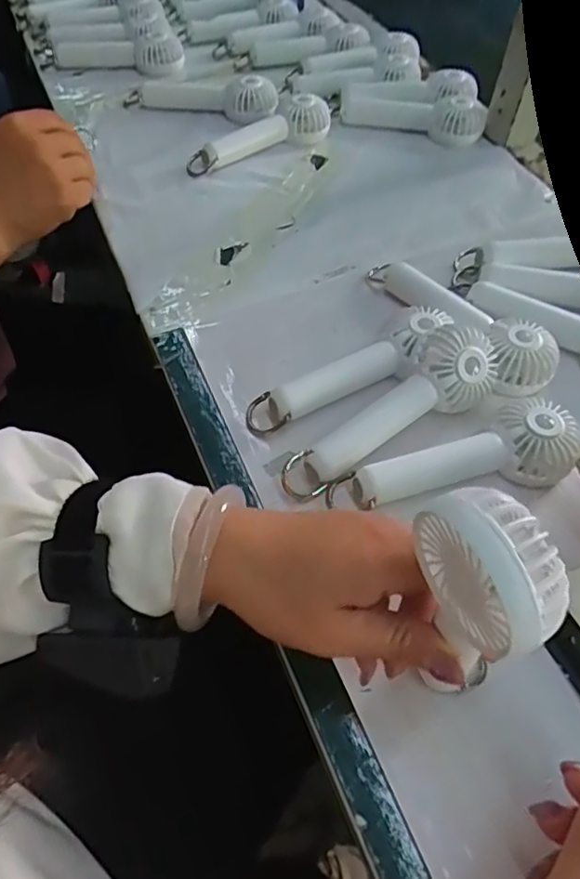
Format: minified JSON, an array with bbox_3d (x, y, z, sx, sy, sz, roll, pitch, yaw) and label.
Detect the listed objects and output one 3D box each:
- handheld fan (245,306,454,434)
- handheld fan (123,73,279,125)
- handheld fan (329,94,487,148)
[{"bbox_3d":[0.045,-0.047,0.398,0.159,0.033,0.050,-26,59,-17],"label":"handheld fan"},{"bbox_3d":[-0.097,-0.375,0.626,0.161,0.032,0.039,8,56,6],"label":"handheld fan"},{"bbox_3d":[0.124,-0.342,0.609,0.156,0.032,0.041,15,56,10],"label":"handheld fan"}]

